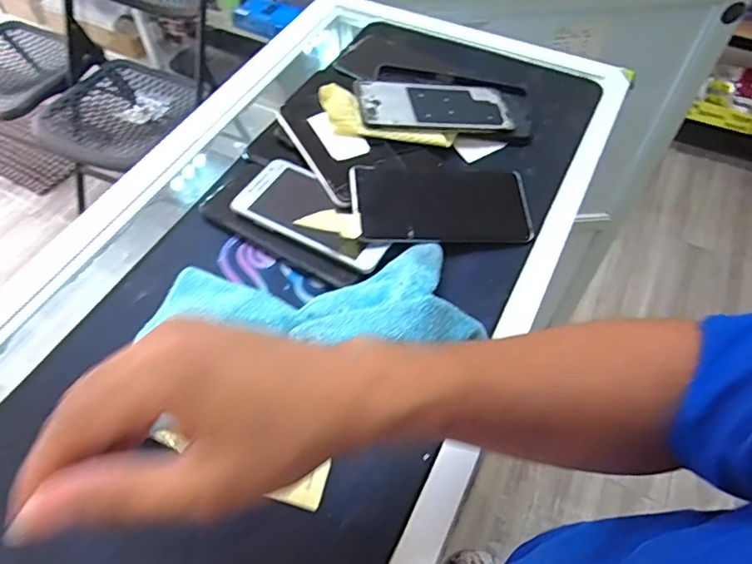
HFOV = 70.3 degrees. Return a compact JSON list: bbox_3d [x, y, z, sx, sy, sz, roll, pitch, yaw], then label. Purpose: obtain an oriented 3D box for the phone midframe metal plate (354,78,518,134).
[{"bbox_3d":[0.060,-0.173,0.532,0.157,0.007,0.071,3,54,-12],"label":"phone midframe metal plate"}]

